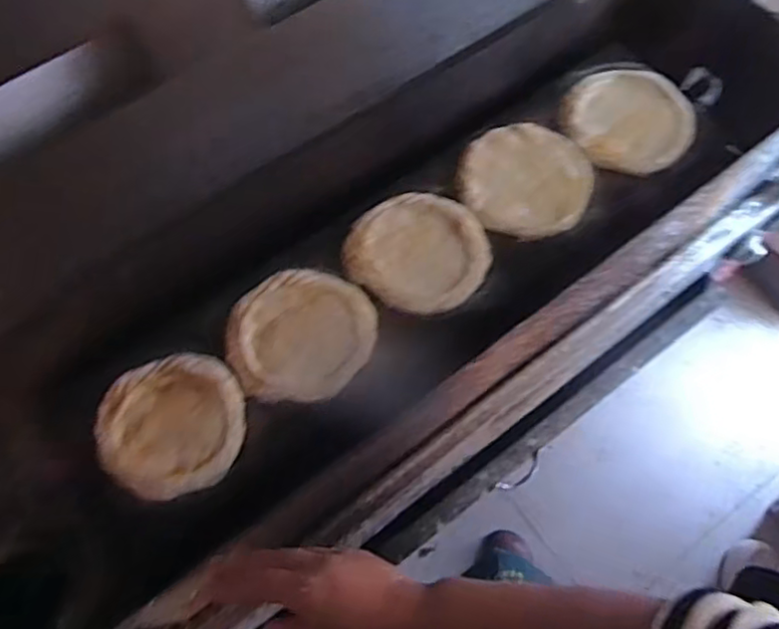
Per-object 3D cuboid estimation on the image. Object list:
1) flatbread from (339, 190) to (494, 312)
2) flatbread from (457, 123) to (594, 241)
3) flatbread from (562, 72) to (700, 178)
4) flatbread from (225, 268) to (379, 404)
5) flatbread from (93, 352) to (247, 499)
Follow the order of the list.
[{"bbox_3d":[0.030,-0.067,0.678,0.143,0.014,0.131,0,67,1],"label":"flatbread"},{"bbox_3d":[0.150,-0.150,0.706,0.141,0.014,0.137,-4,67,-1],"label":"flatbread"},{"bbox_3d":[0.275,-0.223,0.741,0.145,0.027,0.127,18,68,8],"label":"flatbread"},{"bbox_3d":[-0.086,0.022,0.641,0.139,0.025,0.136,2,67,1],"label":"flatbread"},{"bbox_3d":[-0.205,0.103,0.606,0.129,0.026,0.131,0,67,1],"label":"flatbread"}]

